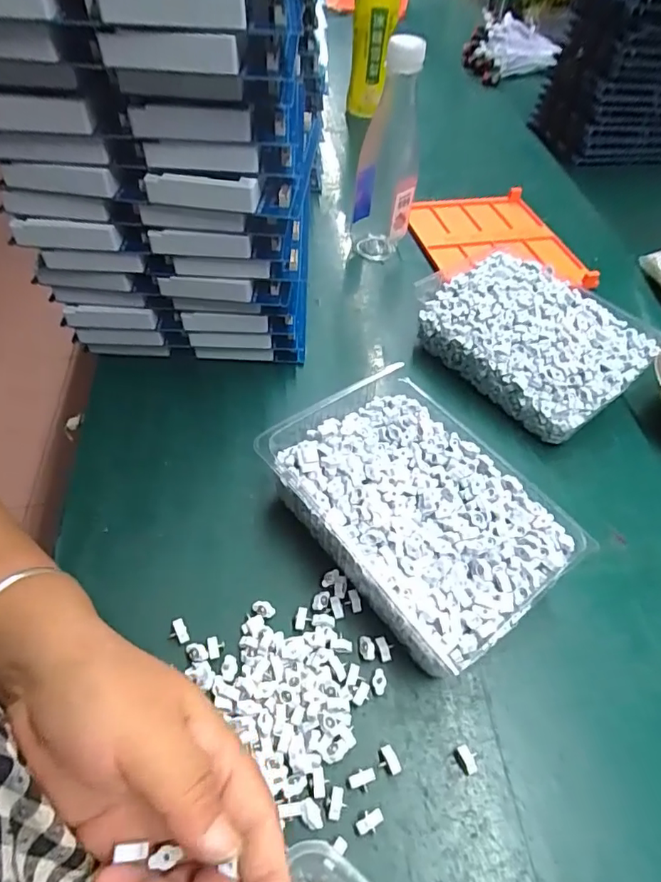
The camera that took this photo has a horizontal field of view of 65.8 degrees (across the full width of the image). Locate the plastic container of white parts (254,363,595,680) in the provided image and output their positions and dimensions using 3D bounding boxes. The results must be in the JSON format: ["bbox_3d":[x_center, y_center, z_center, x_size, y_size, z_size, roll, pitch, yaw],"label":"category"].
[{"bbox_3d":[0.056,0.045,0.339,0.129,0.057,0.181,-31,60,-25],"label":"plastic container of white parts"}]

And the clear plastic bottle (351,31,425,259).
[{"bbox_3d":[0.059,-0.286,0.522,0.063,0.196,0.057,4,52,0],"label":"clear plastic bottle"}]

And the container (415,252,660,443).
[{"bbox_3d":[0.178,-0.091,0.459,0.126,0.064,0.176,-31,60,-24],"label":"container"}]

